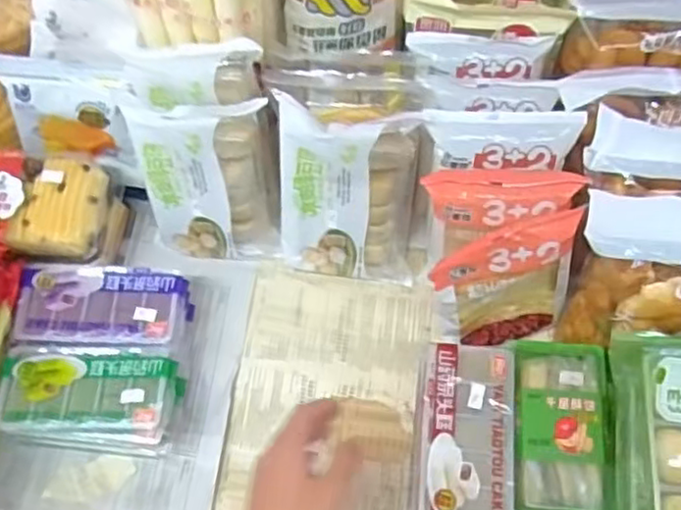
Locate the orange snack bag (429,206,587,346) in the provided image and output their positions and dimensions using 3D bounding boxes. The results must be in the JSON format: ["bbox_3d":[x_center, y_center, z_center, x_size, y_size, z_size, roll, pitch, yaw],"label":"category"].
[{"bbox_3d":[0.146,0.023,0.622,0.128,0.166,0.050,-12,52,-2],"label":"orange snack bag"}]

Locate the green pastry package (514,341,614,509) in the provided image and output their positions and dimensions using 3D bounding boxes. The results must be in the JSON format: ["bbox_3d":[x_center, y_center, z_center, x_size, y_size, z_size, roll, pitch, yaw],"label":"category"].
[{"bbox_3d":[0.194,0.156,0.592,0.083,0.027,0.156,4,69,3],"label":"green pastry package"}]

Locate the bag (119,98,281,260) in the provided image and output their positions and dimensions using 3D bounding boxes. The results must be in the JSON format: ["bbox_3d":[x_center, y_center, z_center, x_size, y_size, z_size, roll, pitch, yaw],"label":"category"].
[{"bbox_3d":[-0.128,-0.072,0.672,0.126,0.196,0.057,-3,50,1],"label":"bag"}]

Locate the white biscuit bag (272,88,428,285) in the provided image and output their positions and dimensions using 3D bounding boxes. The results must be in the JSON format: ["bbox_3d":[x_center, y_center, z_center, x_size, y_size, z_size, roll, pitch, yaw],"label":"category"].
[{"bbox_3d":[0.010,-0.067,0.660,0.130,0.196,0.065,3,43,0],"label":"white biscuit bag"}]

